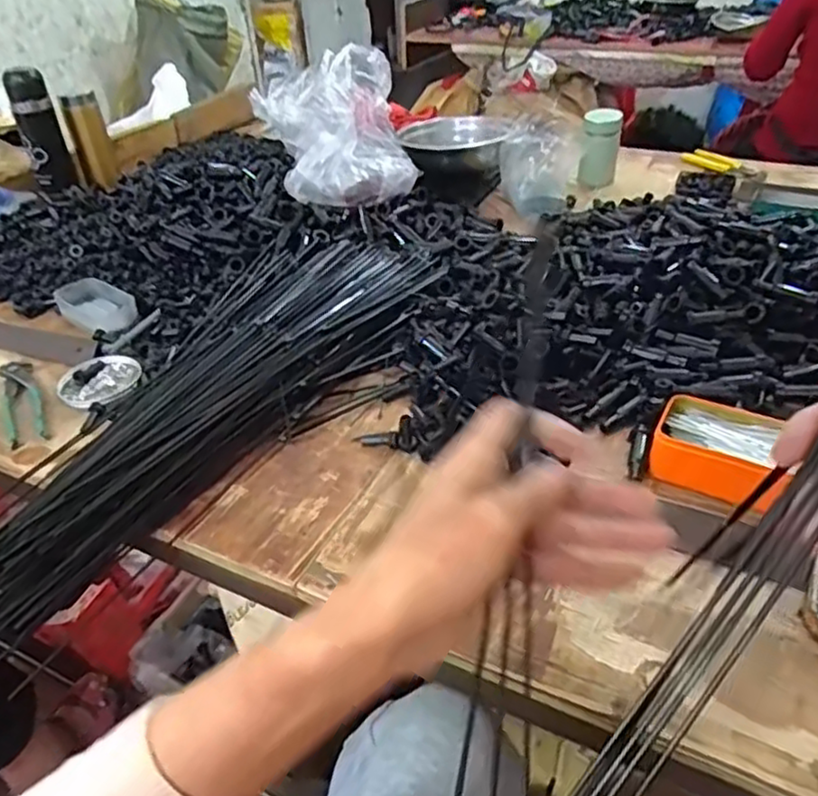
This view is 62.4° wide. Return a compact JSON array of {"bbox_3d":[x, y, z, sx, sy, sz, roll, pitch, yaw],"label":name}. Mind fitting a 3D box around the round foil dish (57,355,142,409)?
[{"bbox_3d":[-0.359,-0.020,0.785,0.089,0.013,0.077,-22,42,-23],"label":"round foil dish"}]

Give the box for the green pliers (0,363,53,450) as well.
[{"bbox_3d":[-0.436,0.004,0.760,0.039,0.017,0.157,-21,41,-22],"label":"green pliers"}]

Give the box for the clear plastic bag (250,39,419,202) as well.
[{"bbox_3d":[-0.117,-0.416,1.058,0.232,0.195,0.188,-7,38,-5],"label":"clear plastic bag"}]

